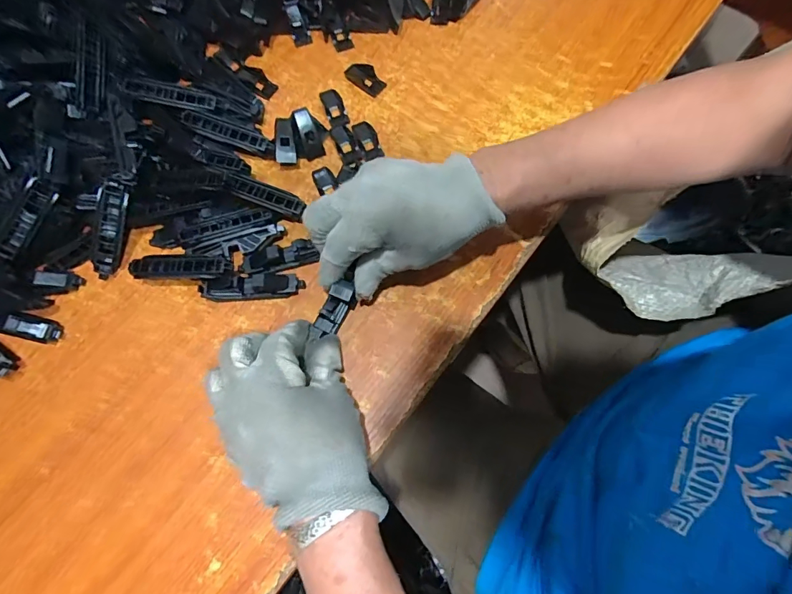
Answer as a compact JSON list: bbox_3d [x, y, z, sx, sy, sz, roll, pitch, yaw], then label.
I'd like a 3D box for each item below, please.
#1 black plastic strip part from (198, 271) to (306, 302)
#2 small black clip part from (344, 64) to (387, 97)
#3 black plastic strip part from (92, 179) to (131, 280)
[{"bbox_3d":[-0.117,-0.010,0.348,0.082,0.015,0.021,-4,71,1],"label":"black plastic strip part"},{"bbox_3d":[-0.029,-0.209,0.415,0.041,0.004,0.023,38,92,6],"label":"small black clip part"},{"bbox_3d":[-0.231,-0.054,0.351,0.020,0.008,0.080,8,105,-34],"label":"black plastic strip part"}]

